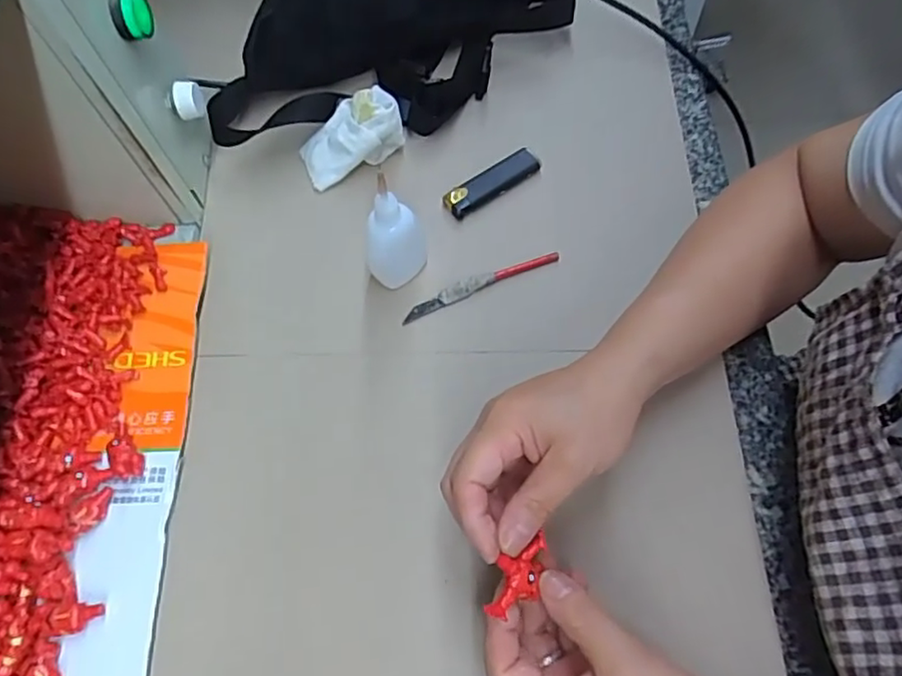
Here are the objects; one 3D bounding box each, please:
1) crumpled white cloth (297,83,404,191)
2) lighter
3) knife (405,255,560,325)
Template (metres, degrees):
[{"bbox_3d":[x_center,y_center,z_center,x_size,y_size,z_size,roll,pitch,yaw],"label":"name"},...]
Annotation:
[{"bbox_3d":[-0.081,-0.162,0.497,0.079,0.051,0.048,-27,66,-10],"label":"crumpled white cloth"},{"bbox_3d":[0.031,-0.120,0.490,0.078,0.014,0.021,-34,67,-13],"label":"lighter"},{"bbox_3d":[0.022,-0.039,0.455,0.120,0.012,0.011,-23,65,-8],"label":"knife"}]

